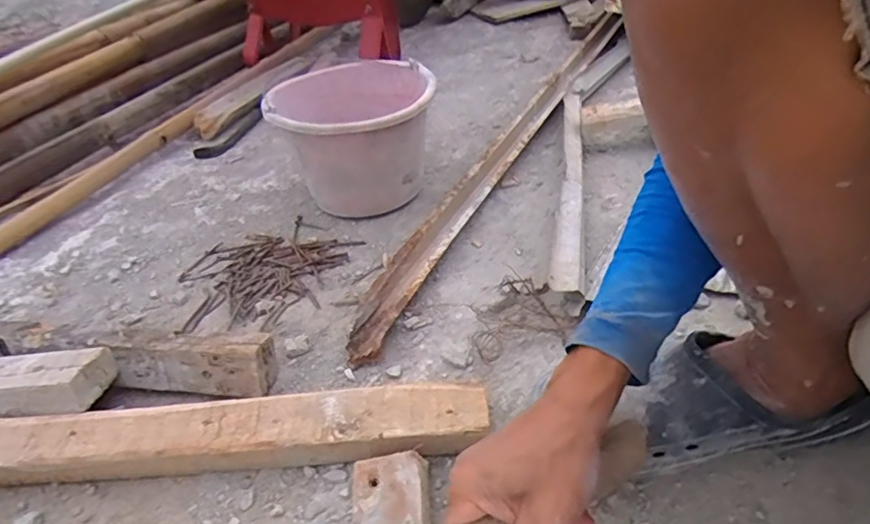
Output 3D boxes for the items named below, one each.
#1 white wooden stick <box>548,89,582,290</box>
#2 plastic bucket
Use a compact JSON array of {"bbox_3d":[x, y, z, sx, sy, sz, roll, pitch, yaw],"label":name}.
[{"bbox_3d":[0.190,-0.124,0.808,0.031,0.041,0.531,2,37,13],"label":"white wooden stick"},{"bbox_3d":[-0.110,-0.169,0.830,0.209,0.168,0.239,-17,37,-13],"label":"plastic bucket"}]

